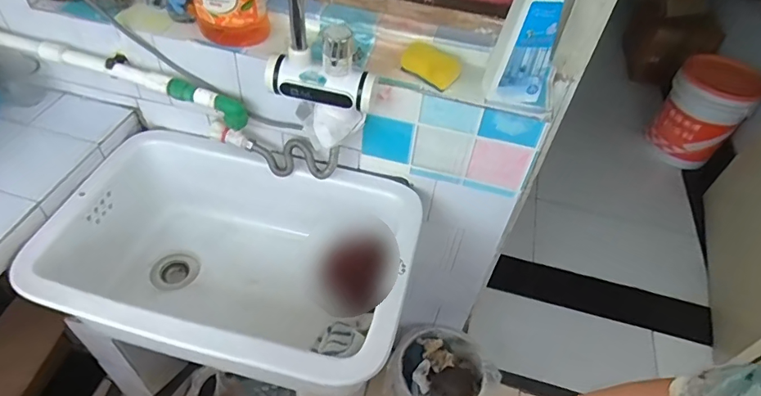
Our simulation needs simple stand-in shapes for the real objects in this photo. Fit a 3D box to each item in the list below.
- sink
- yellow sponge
[{"bbox_3d":[-0.257,0.130,0.879,0.590,0.243,0.396,13,48,6],"label":"sink"},{"bbox_3d":[0.082,-0.220,0.791,0.090,0.032,0.067,32,52,21],"label":"yellow sponge"}]

